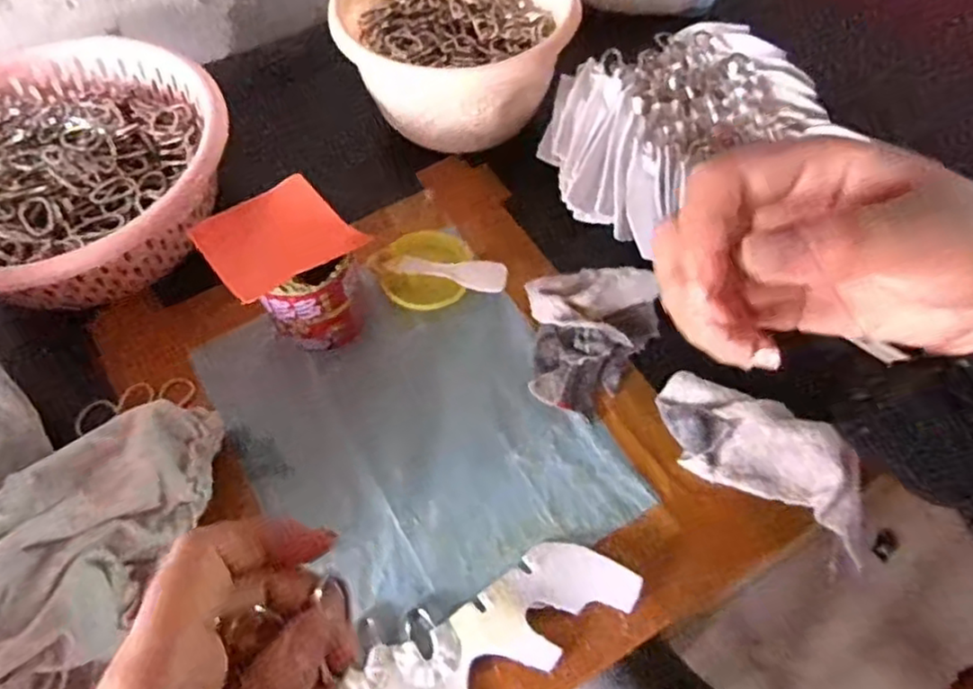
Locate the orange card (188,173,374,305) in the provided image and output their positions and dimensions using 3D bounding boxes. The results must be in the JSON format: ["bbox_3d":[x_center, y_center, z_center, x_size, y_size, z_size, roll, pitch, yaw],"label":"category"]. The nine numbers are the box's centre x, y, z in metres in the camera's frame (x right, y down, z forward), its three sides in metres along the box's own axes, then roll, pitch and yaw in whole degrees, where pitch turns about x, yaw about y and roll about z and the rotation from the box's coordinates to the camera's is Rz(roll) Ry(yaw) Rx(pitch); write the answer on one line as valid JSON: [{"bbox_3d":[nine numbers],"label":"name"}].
[{"bbox_3d":[-0.130,-0.067,0.415,0.081,0.004,0.073,-35,68,-21],"label":"orange card"}]

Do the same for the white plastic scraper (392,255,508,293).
[{"bbox_3d":[-0.025,-0.051,0.476,0.079,0.010,0.025,6,58,5],"label":"white plastic scraper"}]

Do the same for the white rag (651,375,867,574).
[{"bbox_3d":[0.165,0.065,0.403,0.133,0.027,0.057,28,63,17],"label":"white rag"}]

